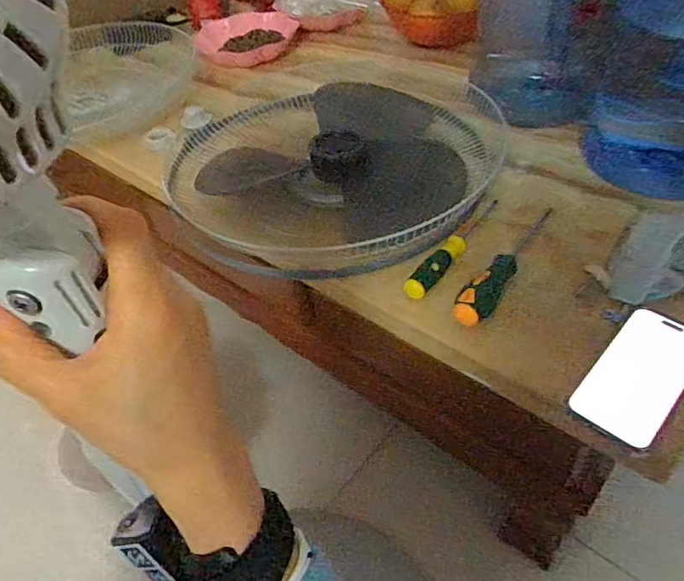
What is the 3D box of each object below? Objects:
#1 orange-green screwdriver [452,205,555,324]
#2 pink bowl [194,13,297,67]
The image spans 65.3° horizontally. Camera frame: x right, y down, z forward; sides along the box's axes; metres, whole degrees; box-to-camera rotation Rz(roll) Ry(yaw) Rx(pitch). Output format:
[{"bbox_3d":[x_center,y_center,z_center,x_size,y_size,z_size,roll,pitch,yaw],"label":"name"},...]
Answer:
[{"bbox_3d":[0.180,-0.039,0.577,0.033,0.032,0.220,24,53,27],"label":"orange-green screwdriver"},{"bbox_3d":[-0.191,-0.513,1.085,0.207,0.034,0.221,-14,46,-6],"label":"pink bowl"}]

